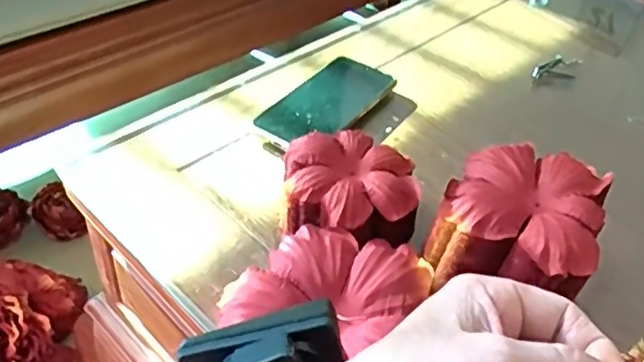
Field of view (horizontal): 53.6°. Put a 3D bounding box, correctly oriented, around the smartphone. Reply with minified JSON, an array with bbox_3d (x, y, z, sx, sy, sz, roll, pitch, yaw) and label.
[{"bbox_3d":[0.005,-0.076,0.620,0.069,0.016,0.144,29,48,23],"label":"smartphone"}]

